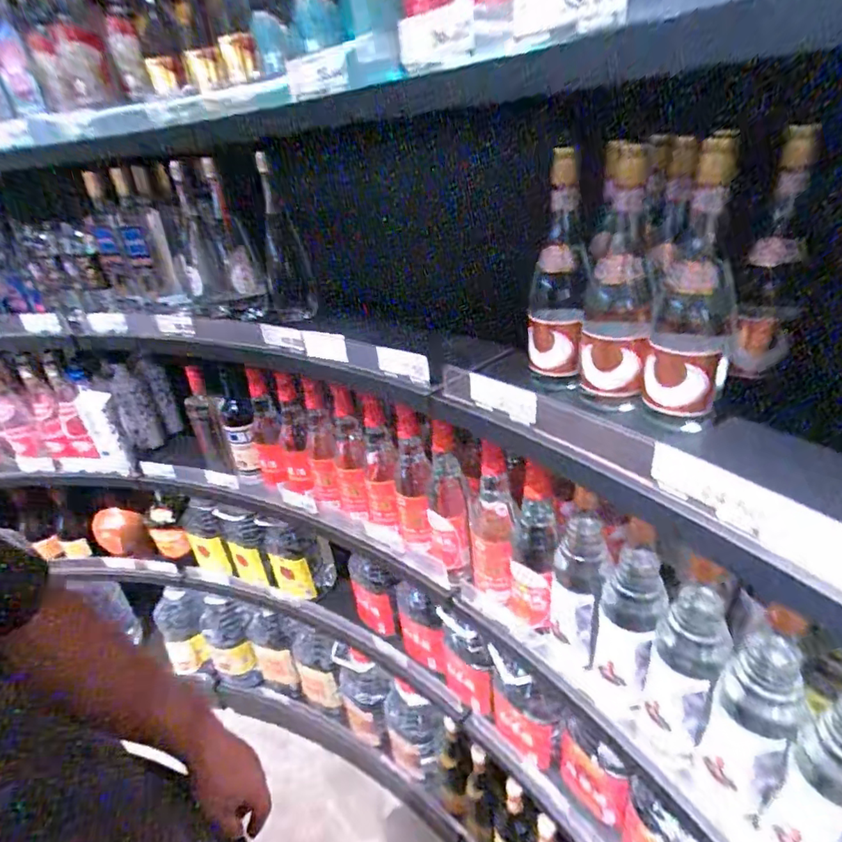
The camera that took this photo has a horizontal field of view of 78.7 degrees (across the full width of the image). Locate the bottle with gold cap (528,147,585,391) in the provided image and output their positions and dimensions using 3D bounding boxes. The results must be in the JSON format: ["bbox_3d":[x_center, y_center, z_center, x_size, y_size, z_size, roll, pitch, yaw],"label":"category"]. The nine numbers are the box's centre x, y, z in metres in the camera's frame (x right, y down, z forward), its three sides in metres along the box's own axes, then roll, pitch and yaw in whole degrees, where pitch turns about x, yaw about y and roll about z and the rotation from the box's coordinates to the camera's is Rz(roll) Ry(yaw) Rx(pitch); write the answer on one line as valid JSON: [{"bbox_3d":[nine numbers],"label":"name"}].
[{"bbox_3d":[0.149,-0.156,0.567,0.057,0.247,0.074,1,30,14],"label":"bottle with gold cap"}]

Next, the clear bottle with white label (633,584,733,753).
[{"bbox_3d":[0.265,0.260,0.524,0.064,0.202,0.048,13,34,31],"label":"clear bottle with white label"}]

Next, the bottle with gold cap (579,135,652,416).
[{"bbox_3d":[0.198,-0.132,0.516,0.063,0.253,0.070,4,30,18],"label":"bottle with gold cap"}]

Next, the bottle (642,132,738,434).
[{"bbox_3d":[0.252,-0.113,0.474,0.069,0.250,0.074,11,33,29],"label":"bottle"}]

